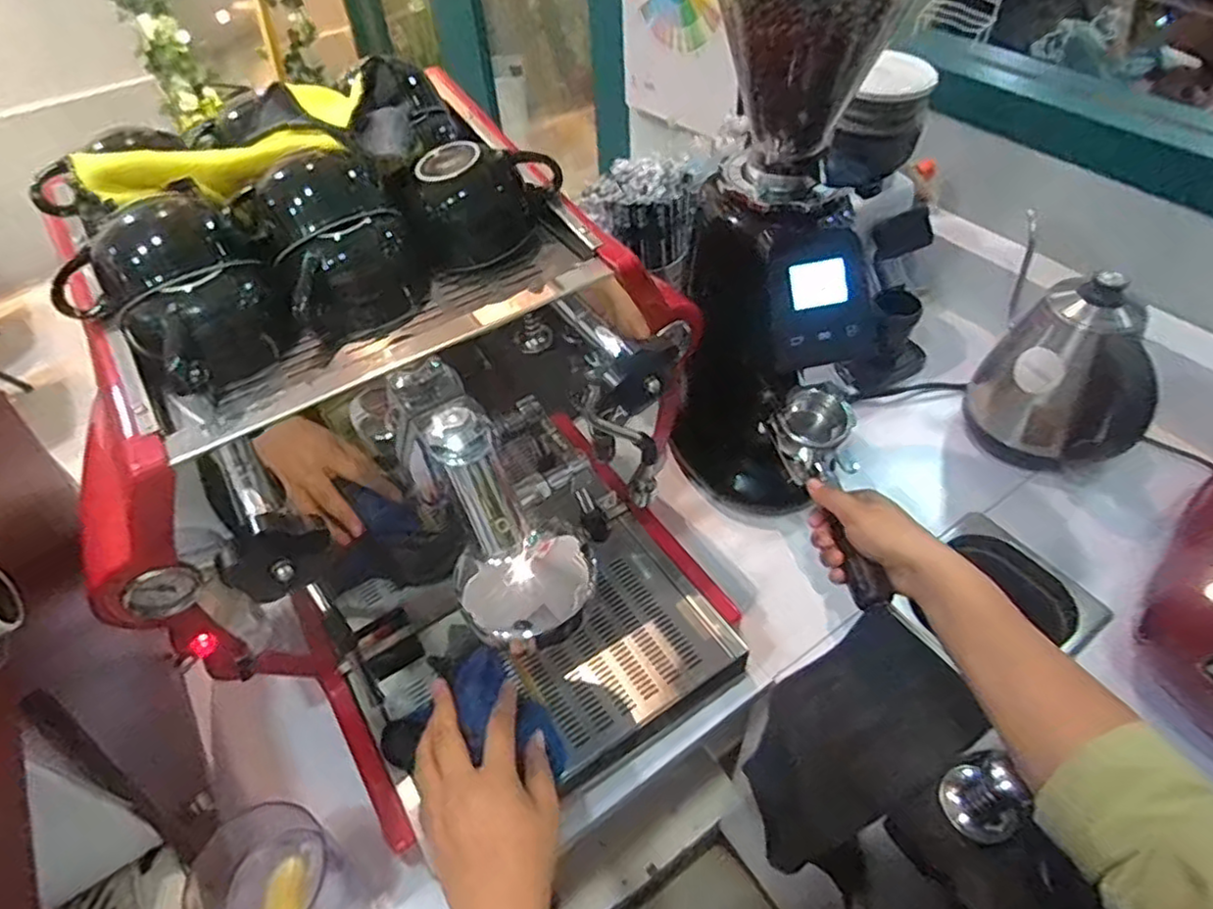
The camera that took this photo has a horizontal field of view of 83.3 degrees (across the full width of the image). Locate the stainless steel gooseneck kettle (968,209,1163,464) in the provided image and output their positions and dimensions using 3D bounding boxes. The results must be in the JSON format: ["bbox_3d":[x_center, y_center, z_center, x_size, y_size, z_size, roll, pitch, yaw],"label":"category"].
[{"bbox_3d":[0.494,-0.089,0.740,0.154,0.200,0.134,21,54,20],"label":"stainless steel gooseneck kettle"}]

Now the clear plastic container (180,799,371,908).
[{"bbox_3d":[-0.239,0.317,0.503,0.095,0.110,0.097,-2,49,2],"label":"clear plastic container"}]

